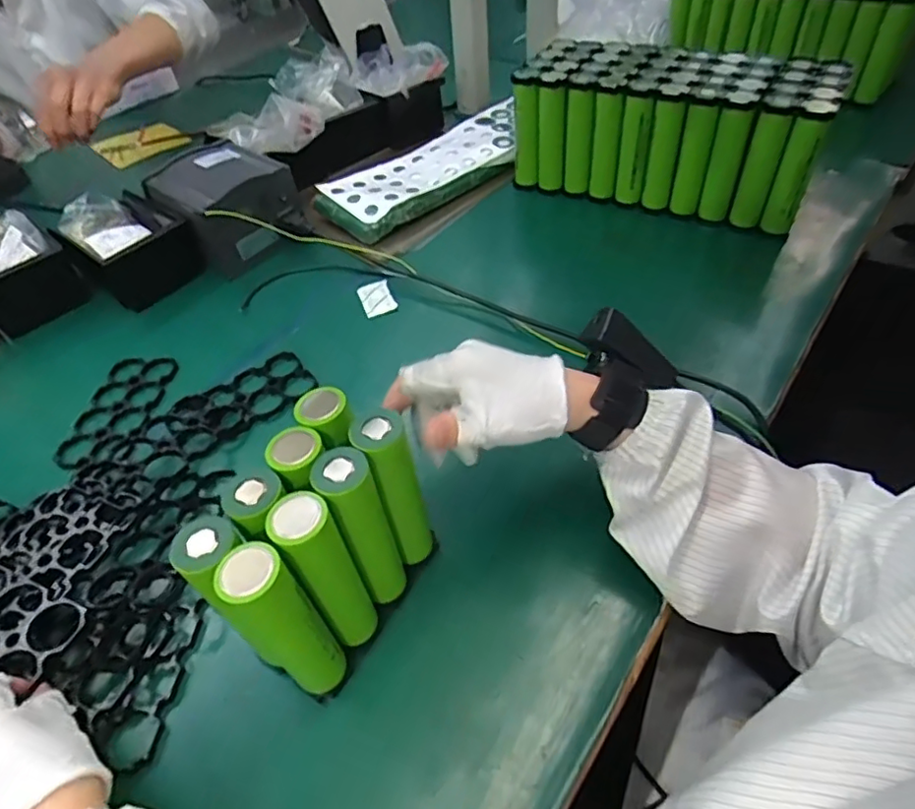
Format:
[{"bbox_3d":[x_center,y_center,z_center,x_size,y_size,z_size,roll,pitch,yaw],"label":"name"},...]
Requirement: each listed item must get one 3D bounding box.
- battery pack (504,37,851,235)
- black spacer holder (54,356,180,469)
[{"bbox_3d":[0.220,-0.295,0.651,0.316,0.158,0.087,25,55,26],"label":"battery pack"},{"bbox_3d":[-0.328,0.003,0.578,0.079,0.011,0.140,-2,48,8],"label":"black spacer holder"}]

